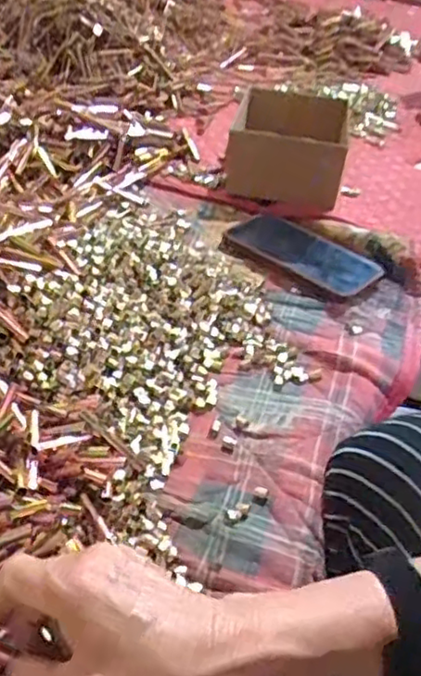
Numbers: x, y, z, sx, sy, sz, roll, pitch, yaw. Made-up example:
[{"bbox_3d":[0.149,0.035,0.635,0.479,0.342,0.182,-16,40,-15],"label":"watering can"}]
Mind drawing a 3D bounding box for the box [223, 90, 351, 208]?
[{"bbox_3d":[0.090,-0.223,0.746,0.123,0.075,0.137,11,41,4],"label":"box"}]

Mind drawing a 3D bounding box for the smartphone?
[{"bbox_3d":[0.091,-0.088,0.657,0.158,0.014,0.076,34,47,27],"label":"smartphone"}]

